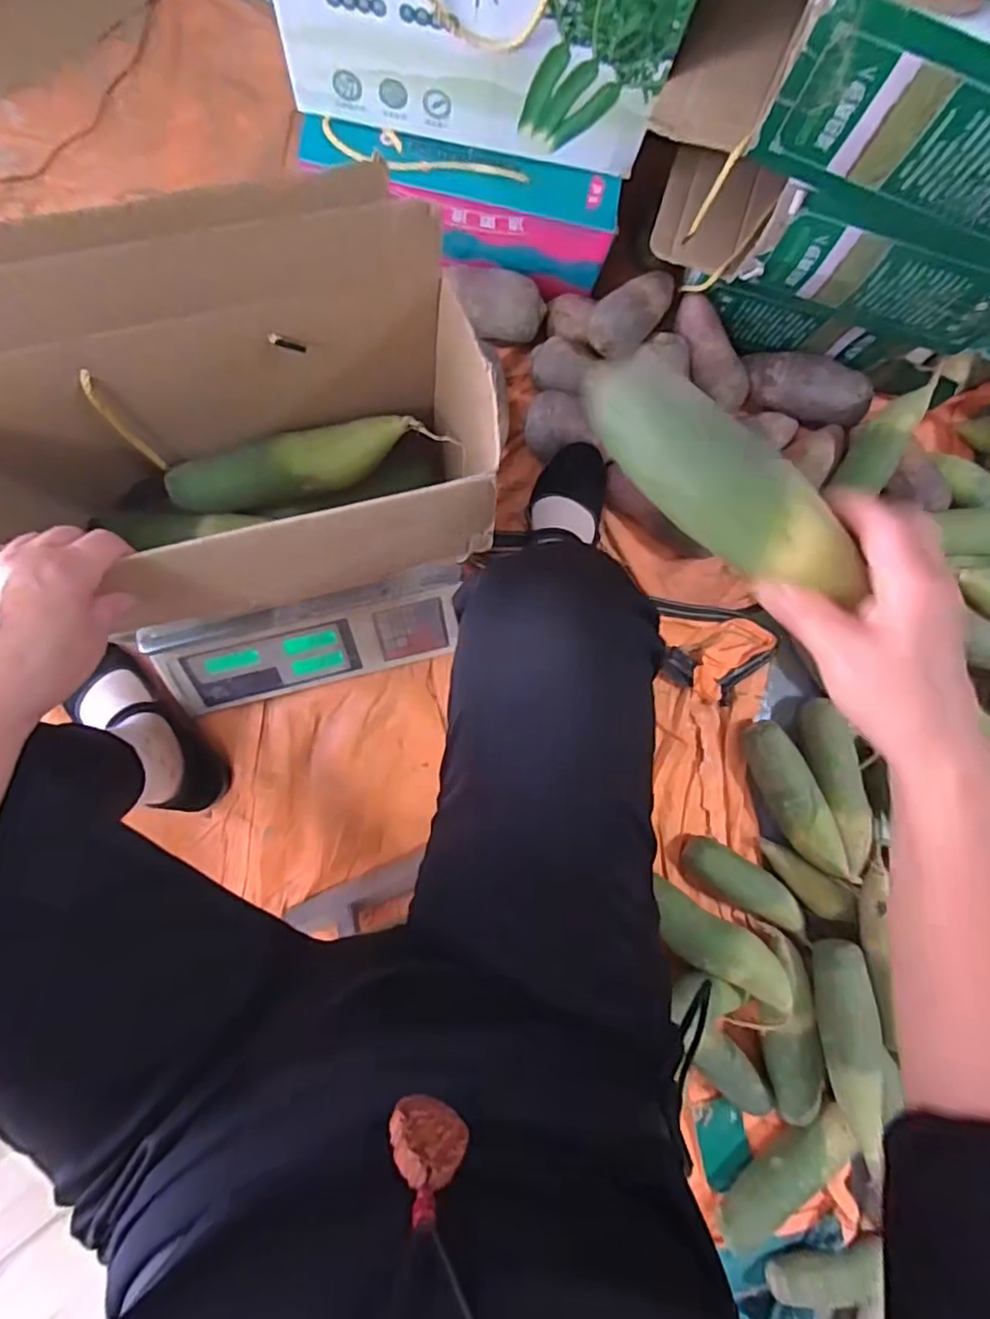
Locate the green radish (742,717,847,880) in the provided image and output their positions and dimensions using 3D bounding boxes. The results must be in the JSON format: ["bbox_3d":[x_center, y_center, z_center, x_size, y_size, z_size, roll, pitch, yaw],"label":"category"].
[{"bbox_3d":[0.359,0.164,0.740,0.049,0.052,0.188,-23,89,-5],"label":"green radish"}]

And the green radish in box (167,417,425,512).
[{"bbox_3d":[-0.175,-0.174,0.544,0.235,0.051,0.060,-20,89,-5],"label":"green radish in box"}]

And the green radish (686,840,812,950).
[{"bbox_3d":[0.299,0.271,0.735,0.160,0.047,0.055,34,85,-2],"label":"green radish"}]

